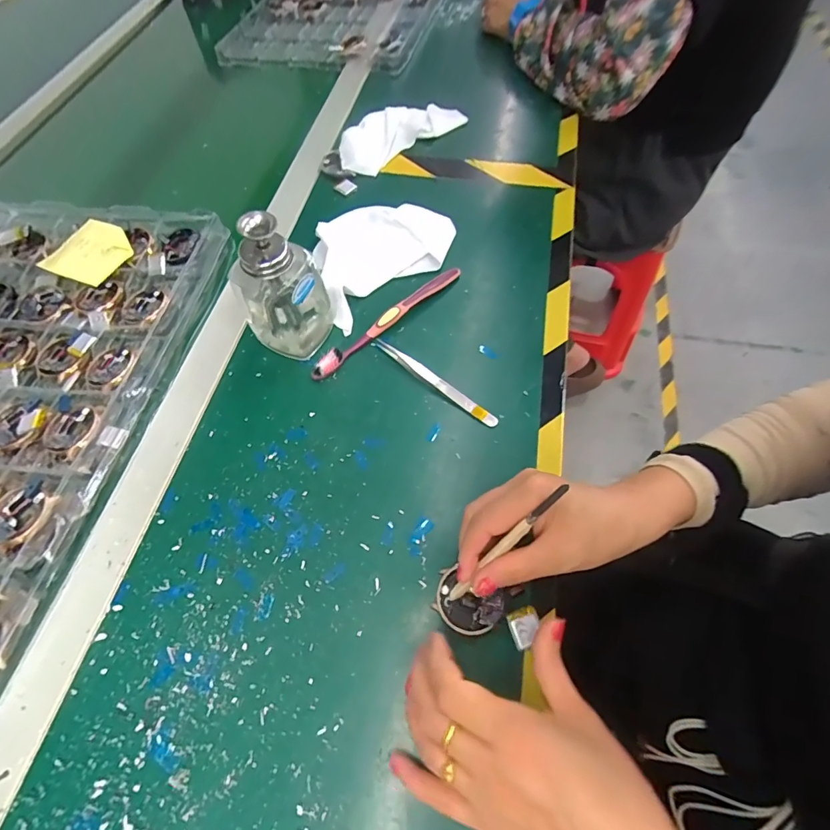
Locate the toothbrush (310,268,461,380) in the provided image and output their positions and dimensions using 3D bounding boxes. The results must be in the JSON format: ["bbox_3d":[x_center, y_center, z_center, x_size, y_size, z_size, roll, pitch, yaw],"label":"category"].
[{"bbox_3d":[-0.023,-0.091,0.408,0.179,0.014,0.013,-41,69,-18],"label":"toothbrush"}]

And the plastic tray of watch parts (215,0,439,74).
[{"bbox_3d":[-0.104,-0.744,0.753,0.306,0.026,0.509,14,63,10],"label":"plastic tray of watch parts"}]

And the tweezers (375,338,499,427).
[{"bbox_3d":[0.016,-0.030,0.376,0.129,0.008,0.011,35,68,17],"label":"tweezers"}]

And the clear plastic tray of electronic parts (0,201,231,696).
[{"bbox_3d":[-0.385,-0.030,0.374,0.308,0.033,0.432,8,63,5],"label":"clear plastic tray of electronic parts"}]

